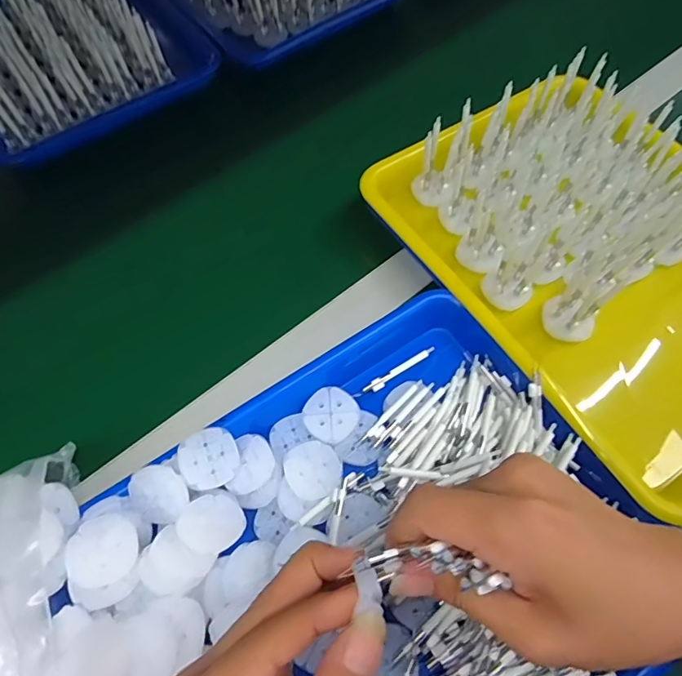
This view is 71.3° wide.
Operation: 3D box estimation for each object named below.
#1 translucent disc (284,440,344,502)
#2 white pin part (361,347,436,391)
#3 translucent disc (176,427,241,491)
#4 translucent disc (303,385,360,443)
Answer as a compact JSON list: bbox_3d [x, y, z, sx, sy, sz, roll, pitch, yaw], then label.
[{"bbox_3d":[-0.017,0.084,0.302,0.035,0.004,0.035,7,59,-12],"label":"translucent disc"},{"bbox_3d":[0.043,0.023,0.342,0.059,0.004,0.008,-30,66,-12],"label":"white pin part"},{"bbox_3d":[-0.081,0.075,0.294,0.036,0.004,0.034,7,74,-27],"label":"translucent disc"},{"bbox_3d":[-0.007,0.051,0.320,0.035,0.004,0.035,-1,63,2],"label":"translucent disc"}]

